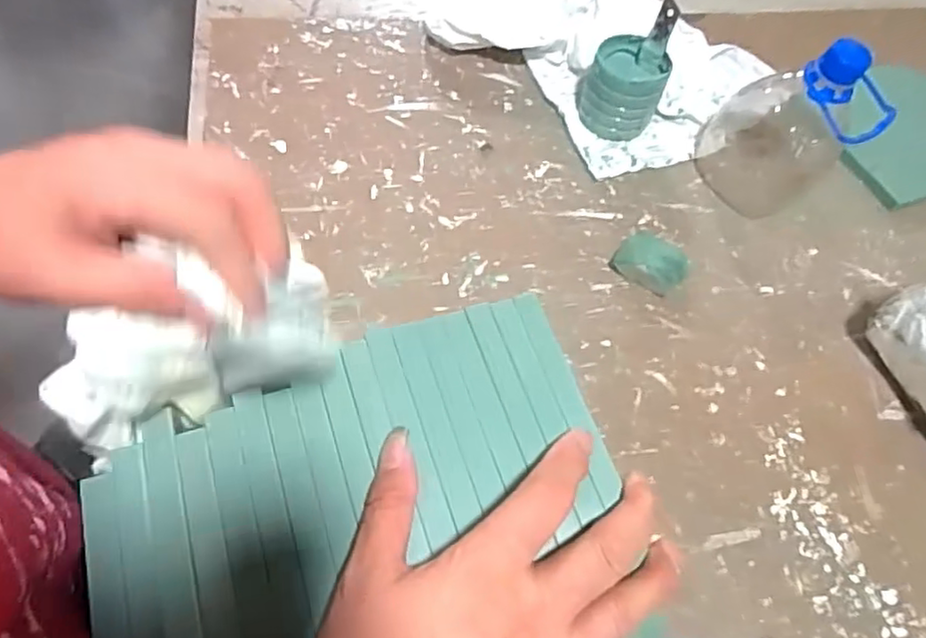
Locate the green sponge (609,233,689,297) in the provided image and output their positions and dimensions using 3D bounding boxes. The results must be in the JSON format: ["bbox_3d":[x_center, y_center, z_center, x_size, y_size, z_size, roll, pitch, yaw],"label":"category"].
[{"bbox_3d":[0.147,-0.042,0.502,0.053,0.023,0.036,35,64,14],"label":"green sponge"}]

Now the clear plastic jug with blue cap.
[{"bbox_3d":[0.267,-0.165,0.516,0.117,0.134,0.102,30,63,12],"label":"clear plastic jug with blue cap"}]

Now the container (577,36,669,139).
[{"bbox_3d":[0.139,-0.204,0.564,0.069,0.063,0.060,15,61,4],"label":"container"}]

